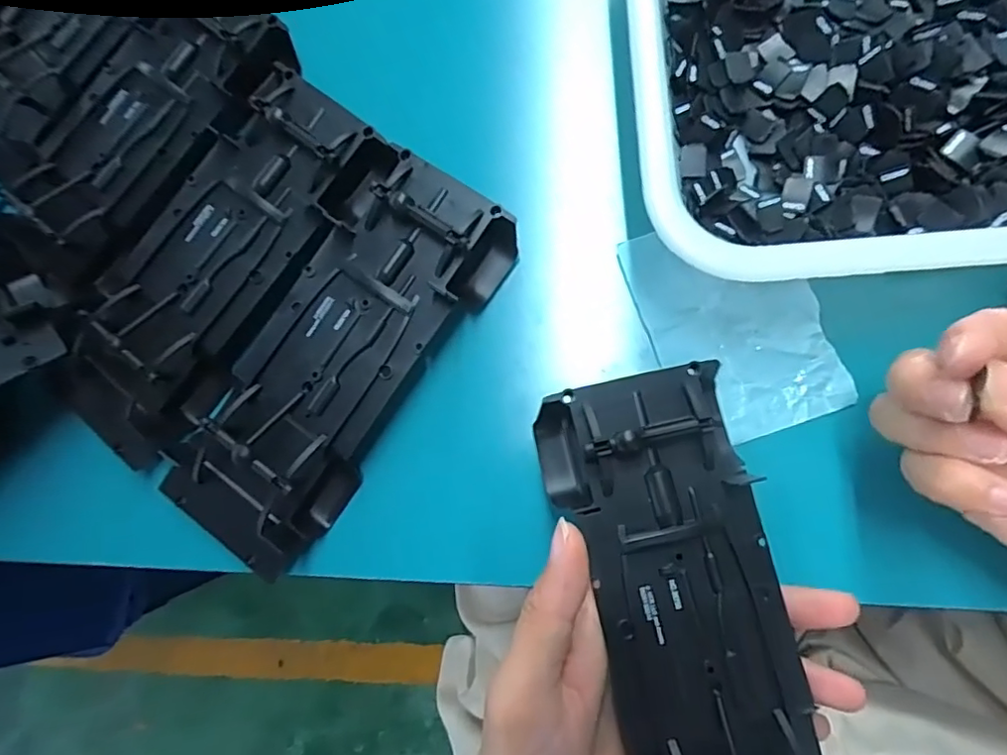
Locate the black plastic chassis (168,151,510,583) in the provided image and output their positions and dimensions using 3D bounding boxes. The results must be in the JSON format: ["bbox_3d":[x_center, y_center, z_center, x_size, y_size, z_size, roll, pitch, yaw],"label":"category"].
[{"bbox_3d":[-0.079,-0.010,0.259,0.081,0.028,0.190,35,90,10],"label":"black plastic chassis"}]

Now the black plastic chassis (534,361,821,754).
[{"bbox_3d":[0.067,0.094,0.204,0.073,0.026,0.191,-14,80,6],"label":"black plastic chassis"}]

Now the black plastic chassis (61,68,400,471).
[{"bbox_3d":[-0.135,-0.052,0.272,0.080,0.030,0.190,38,90,10],"label":"black plastic chassis"}]

